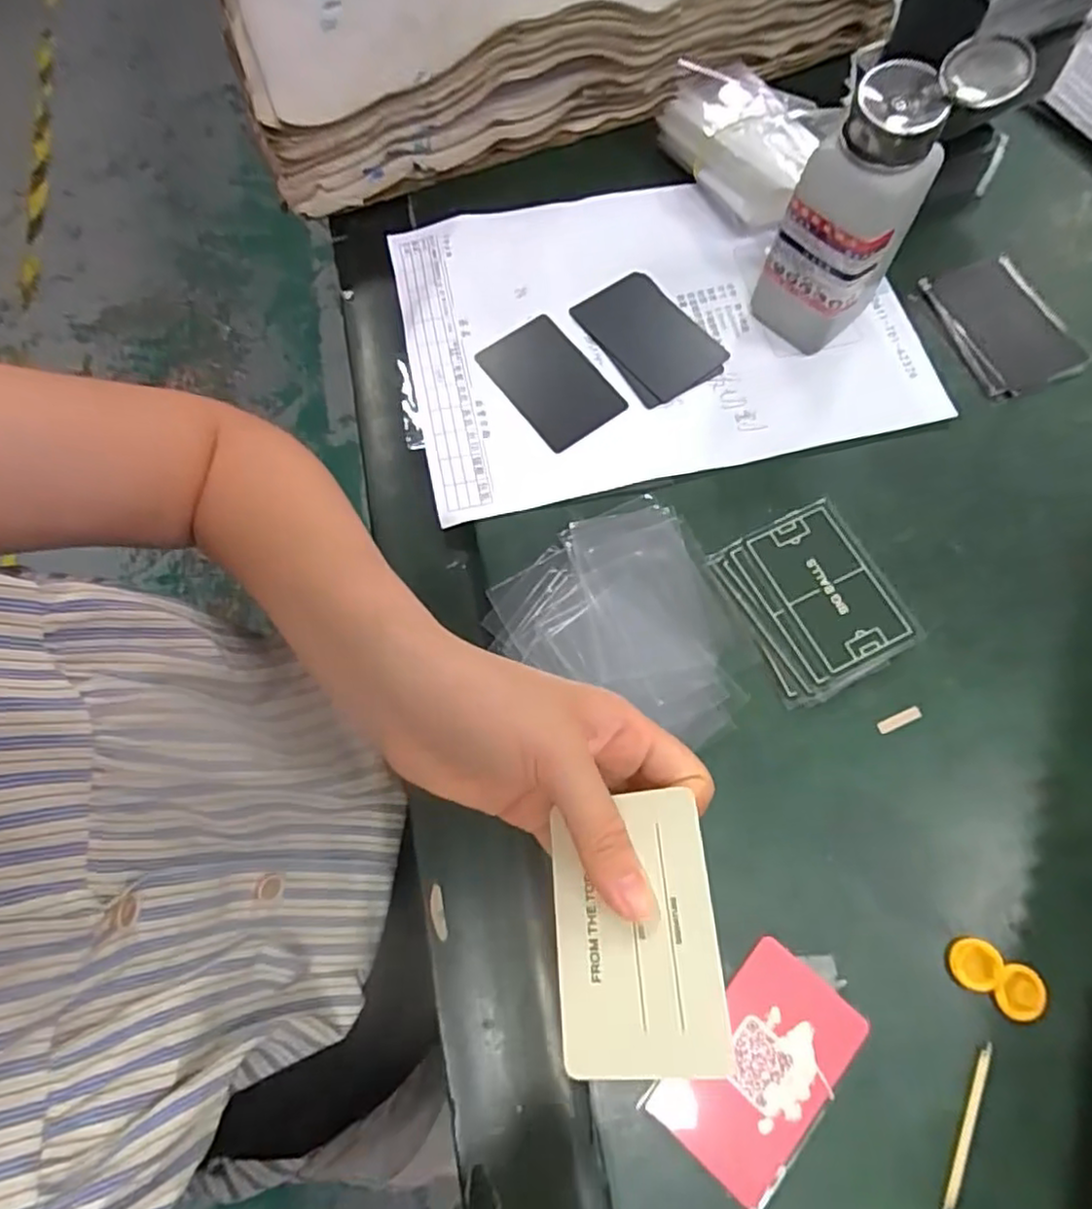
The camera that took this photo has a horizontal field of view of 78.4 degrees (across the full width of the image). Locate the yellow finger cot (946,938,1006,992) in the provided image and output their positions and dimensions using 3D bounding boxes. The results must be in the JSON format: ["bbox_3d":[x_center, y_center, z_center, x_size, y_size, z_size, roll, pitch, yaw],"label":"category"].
[{"bbox_3d":[0.185,0.155,0.287,0.022,0.004,0.021,-1,71,2],"label":"yellow finger cot"}]

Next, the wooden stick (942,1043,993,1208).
[{"bbox_3d":[0.171,0.211,0.270,0.005,0.004,0.064,26,74,10],"label":"wooden stick"}]

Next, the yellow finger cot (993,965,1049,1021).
[{"bbox_3d":[0.202,0.165,0.283,0.019,0.004,0.021,31,75,11],"label":"yellow finger cot"}]

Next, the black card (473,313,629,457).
[{"bbox_3d":[0.002,-0.131,0.393,0.053,0.004,0.083,-35,74,-10],"label":"black card"}]

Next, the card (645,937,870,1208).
[{"bbox_3d":[0.090,0.194,0.281,0.053,0.006,0.086,38,78,16],"label":"card"}]

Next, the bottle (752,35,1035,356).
[{"bbox_3d":[0.160,-0.198,0.340,0.069,0.135,0.053,-33,73,-9],"label":"bottle"}]

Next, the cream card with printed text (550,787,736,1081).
[{"bbox_3d":[0.028,0.108,0.222,0.054,0.006,0.082,-13,63,17],"label":"cream card with printed text"}]

